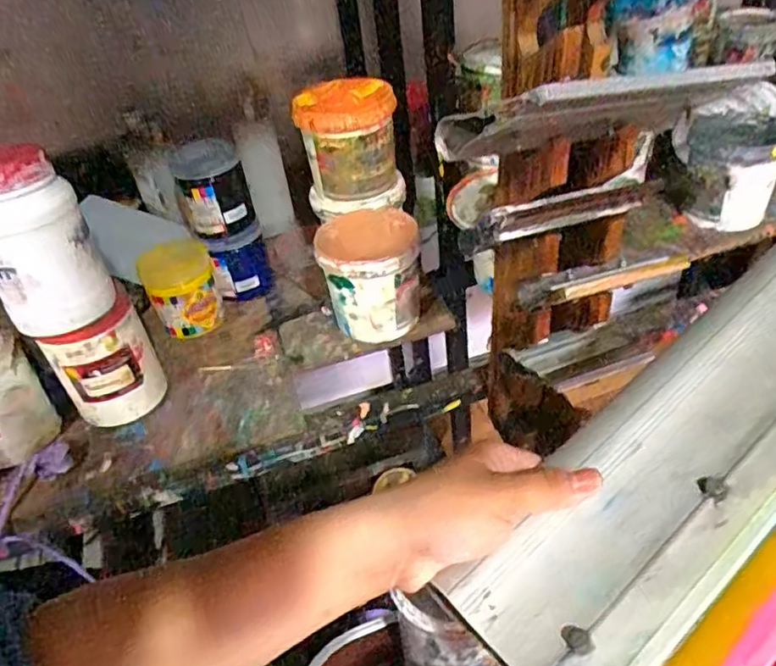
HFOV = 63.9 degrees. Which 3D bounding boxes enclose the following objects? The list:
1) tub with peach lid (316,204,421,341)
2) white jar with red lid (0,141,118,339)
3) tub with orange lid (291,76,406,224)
[{"bbox_3d":[-0.021,-0.071,0.784,0.121,0.116,0.123,-5,39,4],"label":"tub with peach lid"},{"bbox_3d":[-0.341,-0.092,0.598,0.096,0.162,0.088,-27,43,-22],"label":"white jar with red lid"},{"bbox_3d":[-0.050,-0.244,0.817,0.124,0.127,0.136,-9,39,-2],"label":"tub with orange lid"}]

